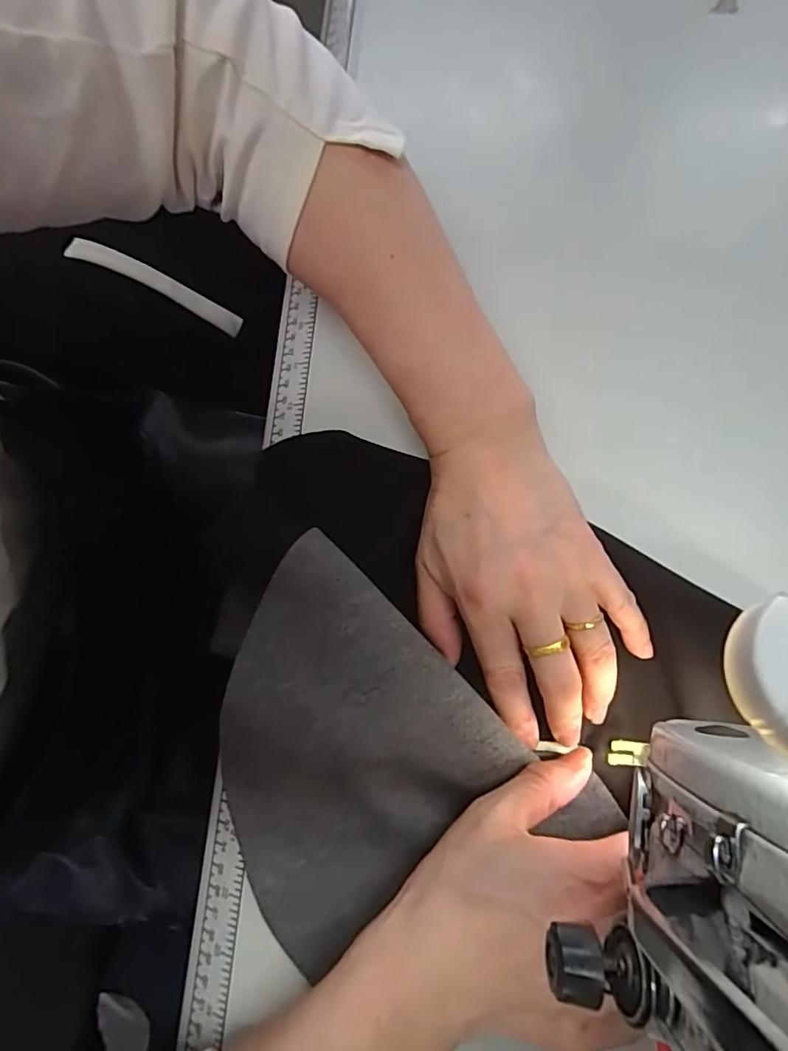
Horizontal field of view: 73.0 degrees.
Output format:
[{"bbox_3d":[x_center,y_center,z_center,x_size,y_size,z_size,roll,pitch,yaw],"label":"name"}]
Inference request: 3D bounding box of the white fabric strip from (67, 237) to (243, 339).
[{"bbox_3d":[-0.215,-0.222,0.496,0.147,0.009,0.027,22,79,-24],"label":"white fabric strip"}]

